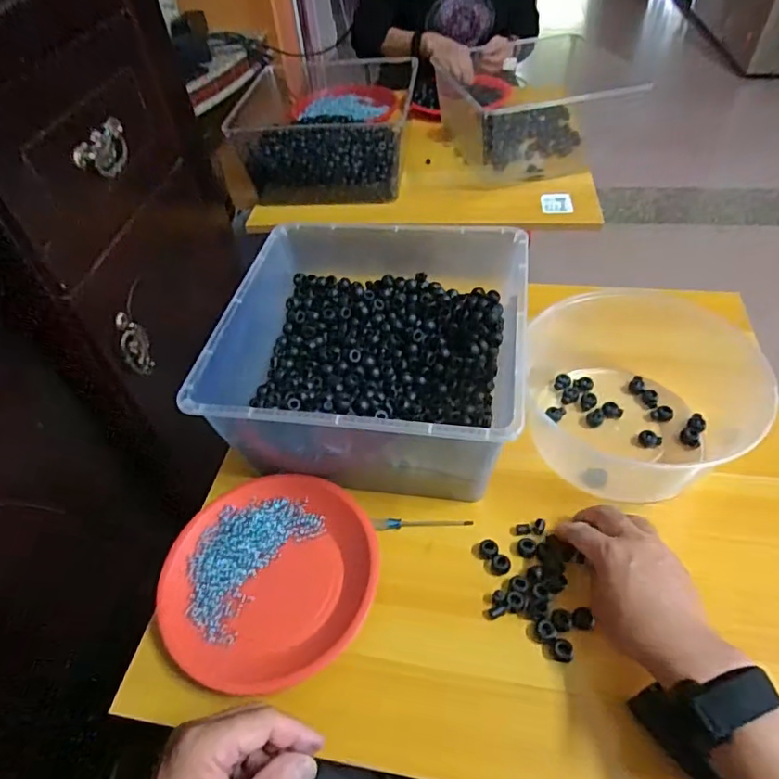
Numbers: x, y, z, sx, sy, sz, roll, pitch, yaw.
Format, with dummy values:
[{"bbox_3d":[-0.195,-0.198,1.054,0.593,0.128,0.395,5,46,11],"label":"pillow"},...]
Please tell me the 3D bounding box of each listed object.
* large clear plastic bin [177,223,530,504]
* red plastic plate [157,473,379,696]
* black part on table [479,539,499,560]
[{"bbox_3d":[-0.012,-0.040,0.597,0.301,0.142,0.298,5,49,10],"label":"large clear plastic bin"},{"bbox_3d":[-0.111,0.174,0.509,0.193,0.036,0.191,-3,48,3],"label":"red plastic plate"},{"bbox_3d":[0.095,0.154,0.513,0.017,0.014,0.018,-3,48,3],"label":"black part on table"}]

